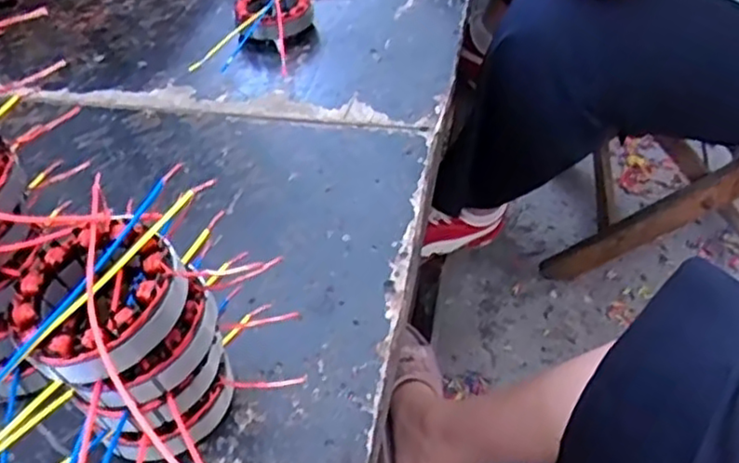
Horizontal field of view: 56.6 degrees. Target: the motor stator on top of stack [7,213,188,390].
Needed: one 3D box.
[{"bbox_3d":[-0.141,0.034,0.352,0.090,0.031,0.085,-2,46,2],"label":"motor stator on top of stack"}]

